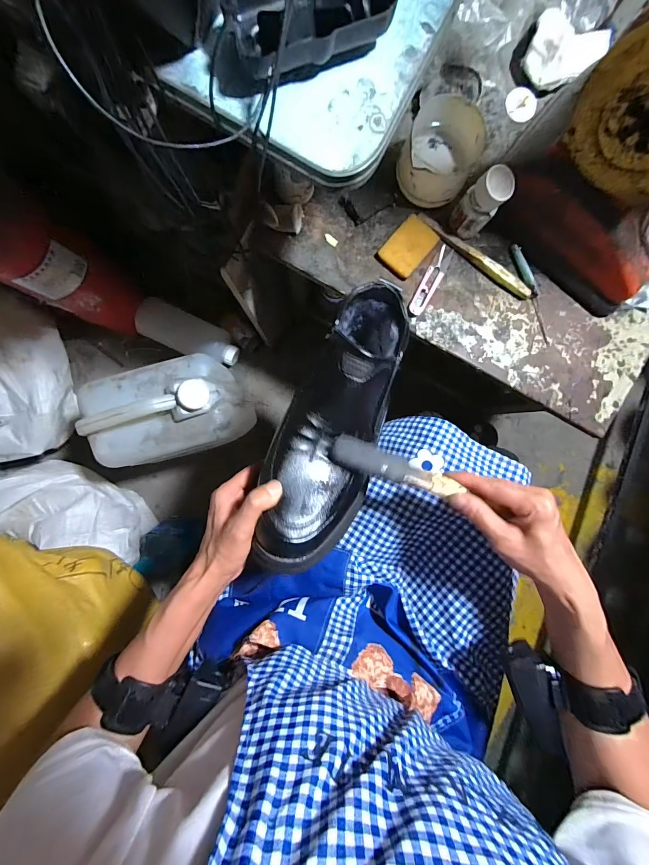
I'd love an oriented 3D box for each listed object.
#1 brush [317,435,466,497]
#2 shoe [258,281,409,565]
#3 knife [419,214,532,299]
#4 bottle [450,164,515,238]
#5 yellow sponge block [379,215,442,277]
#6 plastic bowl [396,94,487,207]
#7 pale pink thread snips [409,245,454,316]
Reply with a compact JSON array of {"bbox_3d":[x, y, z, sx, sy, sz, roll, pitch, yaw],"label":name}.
[{"bbox_3d":[0.060,0.031,0.306,0.132,0.012,0.027,19,92,-1],"label":"brush"},{"bbox_3d":[0.016,-0.011,0.332,0.090,0.119,0.285,21,75,-3],"label":"shoe"},{"bbox_3d":[0.200,-0.233,0.440,0.175,0.014,0.015,35,91,-4],"label":"knife"},{"bbox_3d":[0.188,-0.275,0.402,0.041,0.075,0.042,0,93,-3],"label":"bottle"},{"bbox_3d":[0.110,-0.242,0.433,0.049,0.011,0.073,41,90,-4],"label":"yellow sponge block"},{"bbox_3d":[0.138,-0.337,0.406,0.088,0.049,0.099,28,91,-3],"label":"plastic bowl"},{"bbox_3d":[0.141,-0.199,0.441,0.023,0.007,0.099,26,91,-3],"label":"pale pink thread snips"}]

